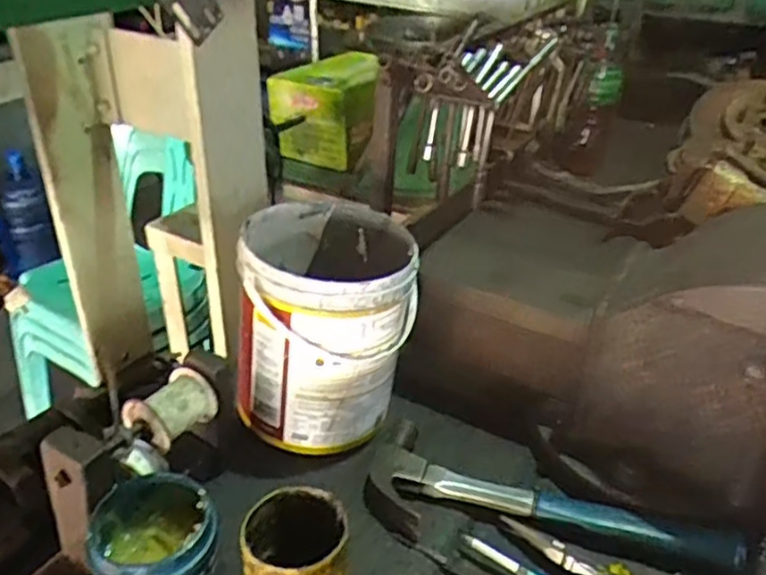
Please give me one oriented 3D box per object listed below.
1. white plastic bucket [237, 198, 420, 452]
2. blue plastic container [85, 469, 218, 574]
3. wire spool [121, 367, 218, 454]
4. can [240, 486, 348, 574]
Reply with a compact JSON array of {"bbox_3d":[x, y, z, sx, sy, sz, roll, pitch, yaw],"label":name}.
[{"bbox_3d":[-0.056,0.036,0.712,0.173,0.197,0.175,2,31,-1],"label":"white plastic bucket"},{"bbox_3d":[-0.171,0.206,0.526,0.090,0.092,0.100,-7,32,-16],"label":"blue plastic container"},{"bbox_3d":[-0.182,0.103,0.586,0.048,0.043,0.062,19,35,25],"label":"wire spool"},{"bbox_3d":[-0.065,0.215,0.509,0.071,0.114,0.071,2,31,-1],"label":"can"}]

